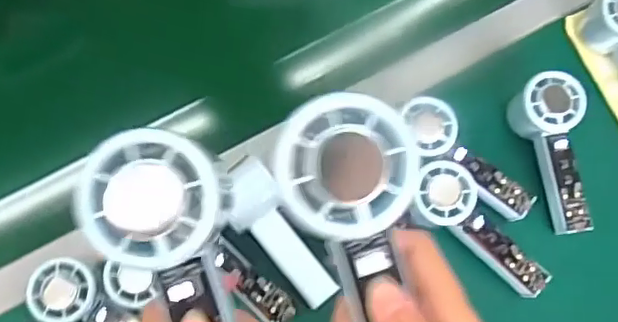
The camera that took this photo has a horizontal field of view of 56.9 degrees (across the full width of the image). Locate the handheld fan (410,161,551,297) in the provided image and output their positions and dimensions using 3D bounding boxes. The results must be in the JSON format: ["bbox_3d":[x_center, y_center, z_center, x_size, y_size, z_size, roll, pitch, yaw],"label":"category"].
[{"bbox_3d":[0.149,0.065,0.512,0.141,0.031,0.061,45,79,-3],"label":"handheld fan"}]

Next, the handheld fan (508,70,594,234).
[{"bbox_3d":[0.228,-0.006,0.529,0.051,0.049,0.141,-5,74,0],"label":"handheld fan"}]

